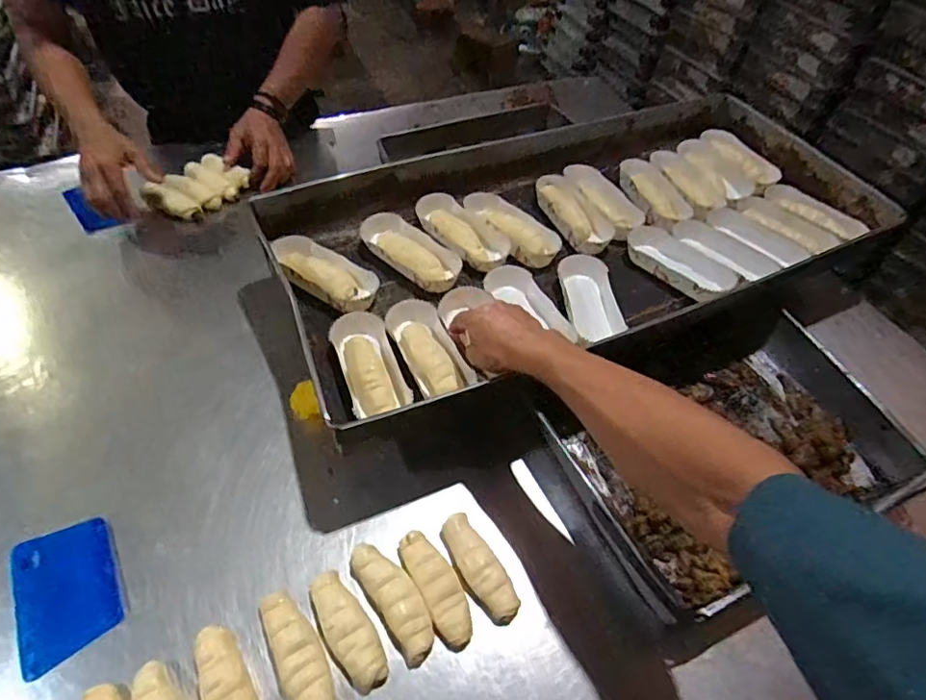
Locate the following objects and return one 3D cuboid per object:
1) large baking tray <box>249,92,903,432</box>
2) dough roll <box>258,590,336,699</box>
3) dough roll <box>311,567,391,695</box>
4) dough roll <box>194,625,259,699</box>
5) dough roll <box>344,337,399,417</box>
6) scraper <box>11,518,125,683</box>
[{"bbox_3d":[0.207,-0.203,0.798,0.958,0.077,0.446,-20,55,-19],"label":"large baking tray"},{"bbox_3d":[-0.152,0.282,0.496,0.040,0.022,0.120,-23,58,-20],"label":"dough roll"},{"bbox_3d":[-0.110,0.265,0.511,0.042,0.026,0.113,-26,59,-21],"label":"dough roll"},{"bbox_3d":[-0.205,0.301,0.471,0.040,0.036,0.122,-25,59,-21],"label":"dough roll"},{"bbox_3d":[-0.106,0.024,0.602,0.041,0.025,0.103,-15,53,-16],"label":"dough roll"},{"bbox_3d":[-0.386,0.235,0.523,0.085,0.004,0.126,-21,60,-22],"label":"scraper"}]

